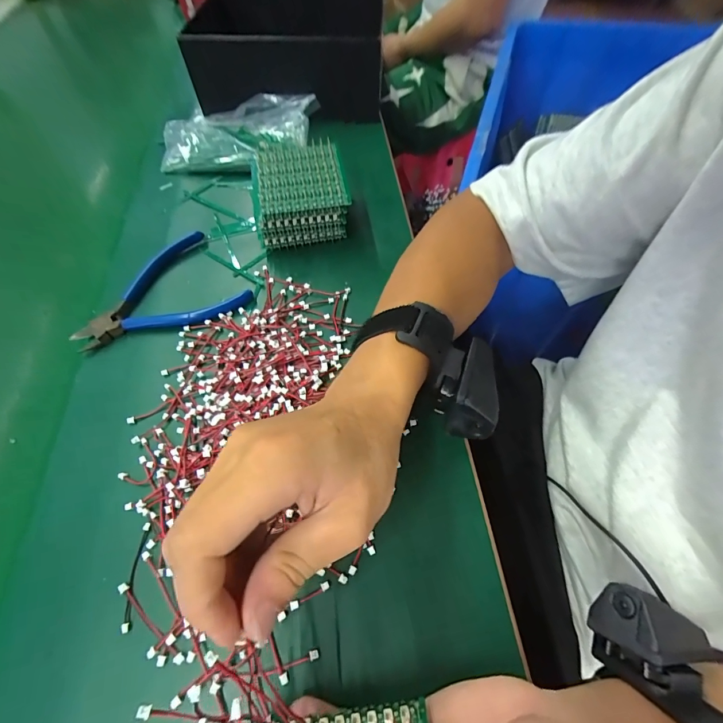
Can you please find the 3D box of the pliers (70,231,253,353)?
[{"bbox_3d":[-0.183,-0.056,0.329,0.138,0.014,0.108,-39,65,-18],"label":"pliers"}]

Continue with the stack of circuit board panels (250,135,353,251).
[{"bbox_3d":[-0.060,-0.164,0.358,0.086,0.049,0.092,-12,60,-4],"label":"stack of circuit board panels"}]

